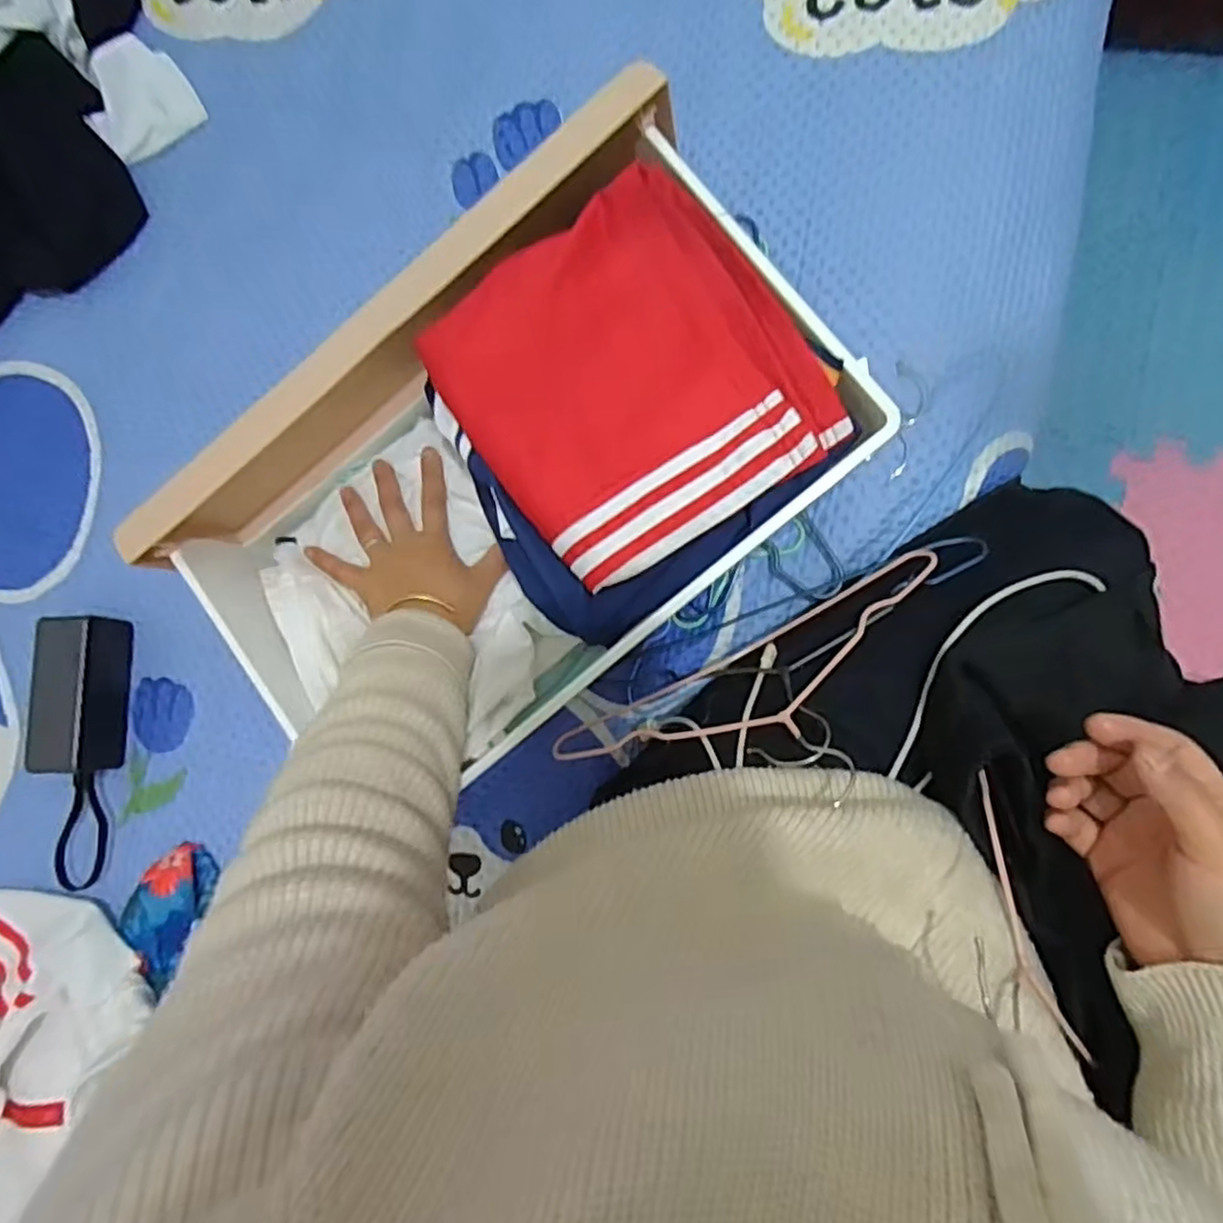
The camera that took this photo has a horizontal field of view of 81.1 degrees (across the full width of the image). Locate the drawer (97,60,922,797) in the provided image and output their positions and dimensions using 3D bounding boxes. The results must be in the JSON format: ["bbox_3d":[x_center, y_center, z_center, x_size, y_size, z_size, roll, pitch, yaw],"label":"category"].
[{"bbox_3d":[-0.074,-0.091,0.499,0.431,0.119,0.290,-35,82,5],"label":"drawer"}]

